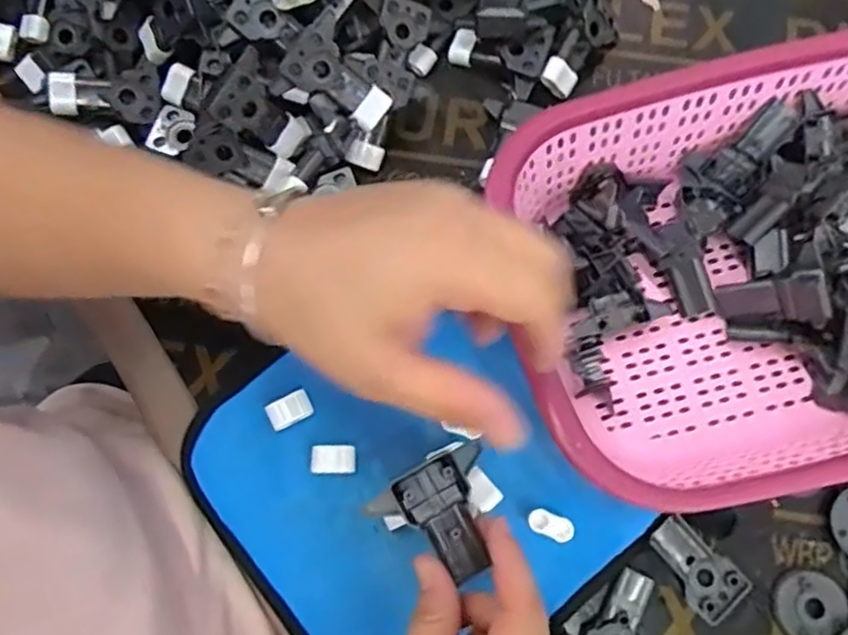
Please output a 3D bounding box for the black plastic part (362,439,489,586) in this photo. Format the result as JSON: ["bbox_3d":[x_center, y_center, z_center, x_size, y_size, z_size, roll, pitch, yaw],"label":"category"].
[{"bbox_3d":[0.008,0.094,0.309,0.054,0.021,0.055,-21,75,-4],"label":"black plastic part"}]

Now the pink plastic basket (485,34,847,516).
[{"bbox_3d":[0.195,-0.025,0.382,0.285,0.097,0.217,-14,75,-2],"label":"pink plastic basket"}]

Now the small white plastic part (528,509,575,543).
[{"bbox_3d":[0.072,0.118,0.386,0.026,0.009,0.013,24,77,8],"label":"small white plastic part"}]

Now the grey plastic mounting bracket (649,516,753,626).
[{"bbox_3d":[0.155,0.141,0.384,0.033,0.012,0.059,-40,77,-8],"label":"grey plastic mounting bracket"}]

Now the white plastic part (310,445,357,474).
[{"bbox_3d":[-0.053,0.084,0.401,0.026,0.010,0.016,-1,75,2],"label":"white plastic part"}]

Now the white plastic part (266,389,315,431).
[{"bbox_3d":[-0.080,0.055,0.406,0.026,0.007,0.016,-26,76,-5],"label":"white plastic part"}]

